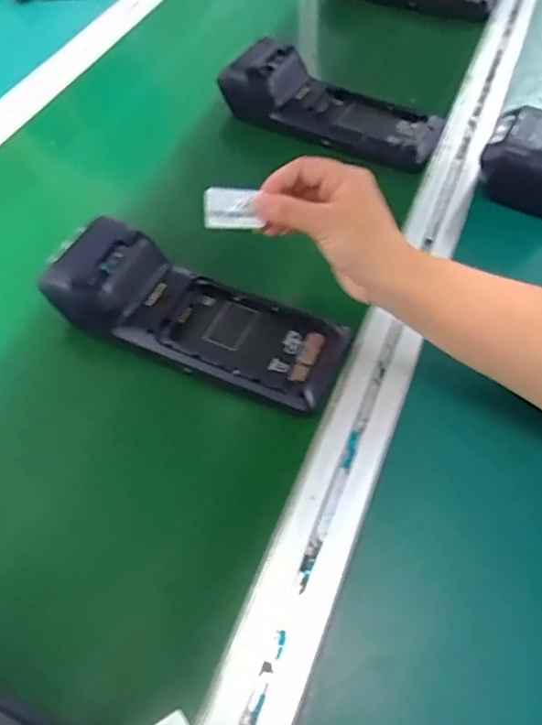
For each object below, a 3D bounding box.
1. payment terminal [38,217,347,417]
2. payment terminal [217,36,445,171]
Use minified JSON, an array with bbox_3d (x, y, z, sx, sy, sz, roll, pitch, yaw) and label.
[{"bbox_3d":[-0.056,-0.034,0.433,0.215,0.072,0.078,17,55,14],"label":"payment terminal"},{"bbox_3d":[0.063,-0.263,0.576,0.212,0.066,0.067,21,56,16],"label":"payment terminal"}]

